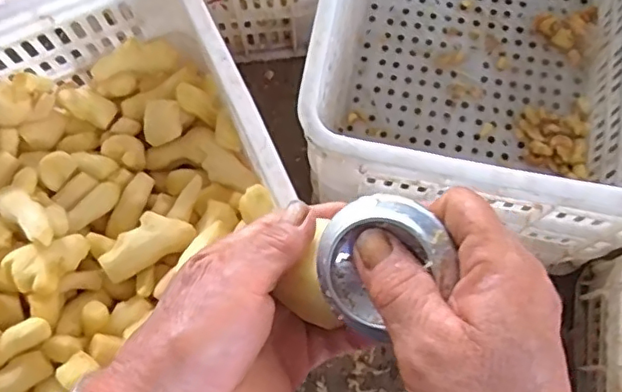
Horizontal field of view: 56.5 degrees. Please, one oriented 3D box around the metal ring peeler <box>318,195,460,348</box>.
[{"bbox_3d":[0.031,0.027,0.257,0.058,0.022,0.051,-39,79,22],"label":"metal ring peeler"}]

